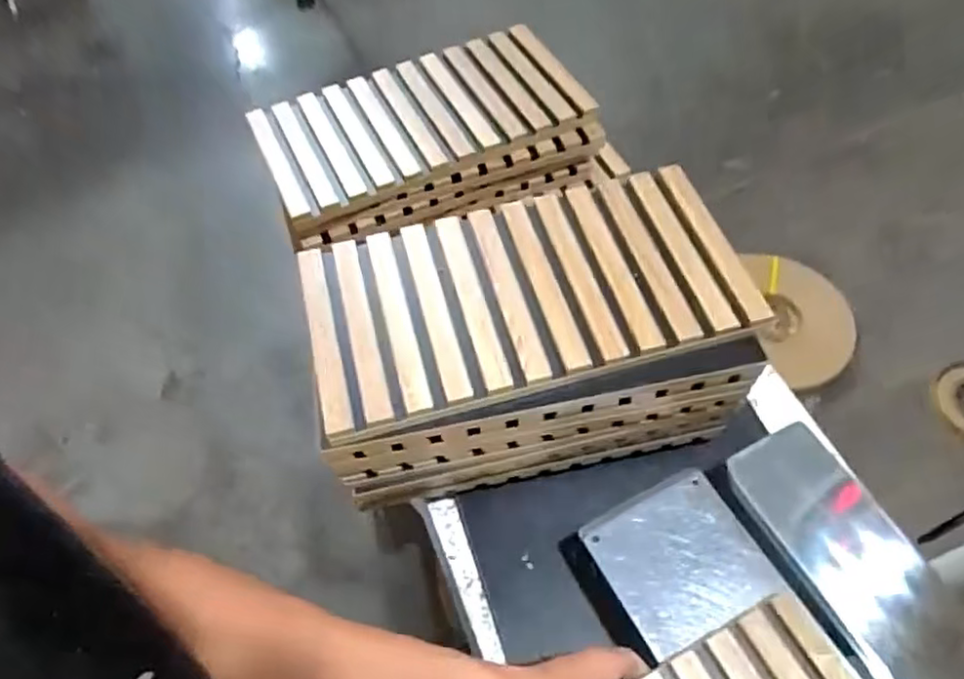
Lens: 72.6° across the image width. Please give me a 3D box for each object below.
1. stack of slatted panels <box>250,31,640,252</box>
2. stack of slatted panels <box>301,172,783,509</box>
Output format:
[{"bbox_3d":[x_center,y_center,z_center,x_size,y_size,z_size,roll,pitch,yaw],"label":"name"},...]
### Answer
[{"bbox_3d":[-0.054,-0.235,0.765,0.383,0.097,0.204,-21,58,-10],"label":"stack of slatted panels"},{"bbox_3d":[0.032,0.000,0.607,0.351,0.170,0.201,-12,57,-4],"label":"stack of slatted panels"}]

